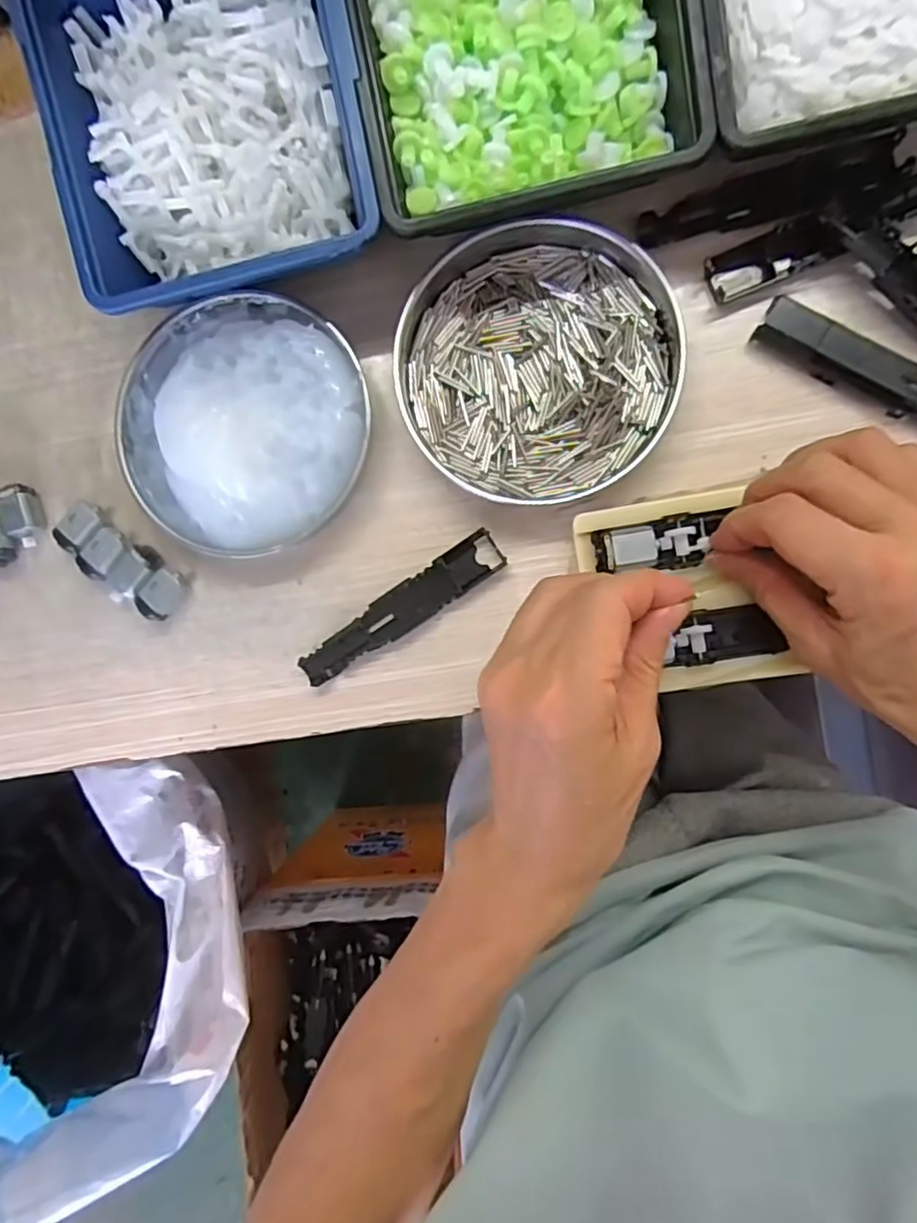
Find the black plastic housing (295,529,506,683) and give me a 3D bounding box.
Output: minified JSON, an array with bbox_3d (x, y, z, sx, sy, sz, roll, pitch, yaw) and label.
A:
[{"bbox_3d":[-0.030,-0.001,0.337,0.118,0.008,0.022,-34,86,5],"label":"black plastic housing"}]

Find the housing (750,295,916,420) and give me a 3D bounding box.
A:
[{"bbox_3d":[0.198,-0.111,0.304,0.118,0.014,0.023,32,93,6],"label":"housing"}]

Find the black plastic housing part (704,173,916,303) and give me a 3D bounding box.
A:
[{"bbox_3d":[0.178,-0.179,0.308,0.117,0.013,0.023,-19,87,6],"label":"black plastic housing part"}]

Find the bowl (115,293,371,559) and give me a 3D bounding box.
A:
[{"bbox_3d":[-0.112,-0.097,0.335,0.125,0.038,0.131,0,90,7],"label":"bowl"}]

